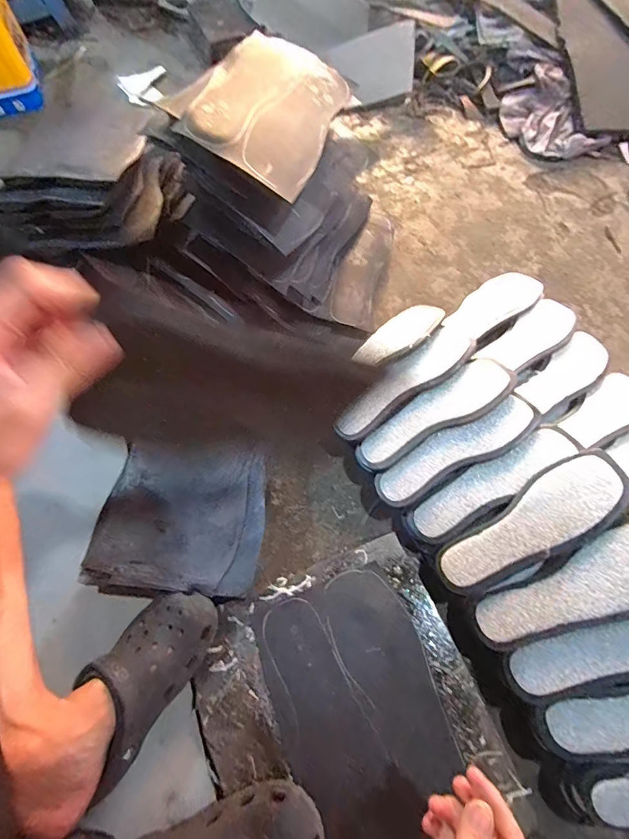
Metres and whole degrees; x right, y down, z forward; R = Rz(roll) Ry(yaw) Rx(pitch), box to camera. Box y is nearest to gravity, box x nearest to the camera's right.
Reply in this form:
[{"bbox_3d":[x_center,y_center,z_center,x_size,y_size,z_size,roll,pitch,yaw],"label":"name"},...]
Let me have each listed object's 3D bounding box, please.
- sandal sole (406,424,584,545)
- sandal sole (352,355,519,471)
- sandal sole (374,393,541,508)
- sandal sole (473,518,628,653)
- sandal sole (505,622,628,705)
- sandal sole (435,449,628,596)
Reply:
[{"bbox_3d":[0.235,0.086,0.559,0.236,0.024,0.066,-35,70,7],"label":"sandal sole"},{"bbox_3d":[0.170,-0.005,0.601,0.241,0.015,0.072,-33,70,4],"label":"sandal sole"},{"bbox_3d":[0.196,0.044,0.583,0.236,0.011,0.066,-31,69,7],"label":"sandal sole"},{"bbox_3d":[0.303,0.197,0.473,0.243,0.023,0.079,-35,69,15],"label":"sandal sole"},{"bbox_3d":[0.336,0.247,0.455,0.247,0.025,0.066,-34,68,17],"label":"sandal sole"},{"bbox_3d":[0.266,0.134,0.515,0.245,0.029,0.083,-39,70,10],"label":"sandal sole"}]

